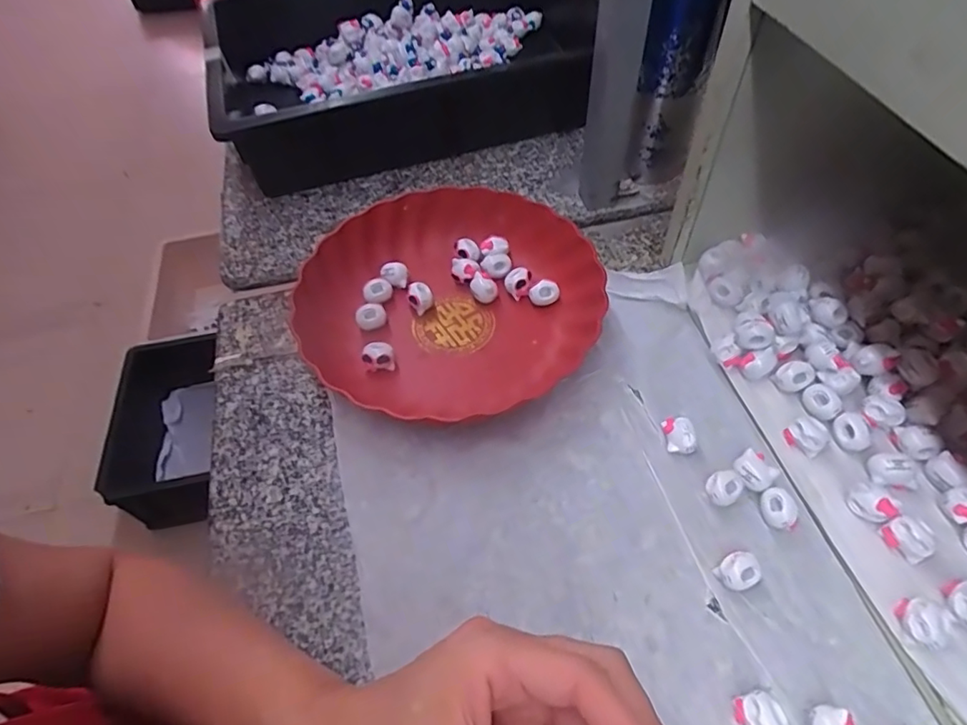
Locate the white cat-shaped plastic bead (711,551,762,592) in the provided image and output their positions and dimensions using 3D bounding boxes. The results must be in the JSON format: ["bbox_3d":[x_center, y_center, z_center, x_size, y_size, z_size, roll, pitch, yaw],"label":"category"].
[{"bbox_3d":[0.157,0.129,0.343,0.024,0.019,0.020,-19,55,-10],"label":"white cat-shaped plastic bead"}]

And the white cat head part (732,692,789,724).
[{"bbox_3d":[0.149,0.191,0.299,0.020,0.017,0.025,-22,56,-12],"label":"white cat head part"}]

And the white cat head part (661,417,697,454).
[{"bbox_3d":[0.140,0.052,0.399,0.020,0.017,0.026,-6,54,-1],"label":"white cat head part"}]

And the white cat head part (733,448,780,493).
[{"bbox_3d":[0.183,0.075,0.379,0.023,0.015,0.025,-34,59,-19],"label":"white cat head part"}]

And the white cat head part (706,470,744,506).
[{"bbox_3d":[0.161,0.084,0.375,0.022,0.015,0.021,-2,54,2],"label":"white cat head part"}]

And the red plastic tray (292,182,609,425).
[{"bbox_3d":[-0.030,-0.056,0.471,0.239,0.045,0.218,-19,55,-10],"label":"red plastic tray"}]

